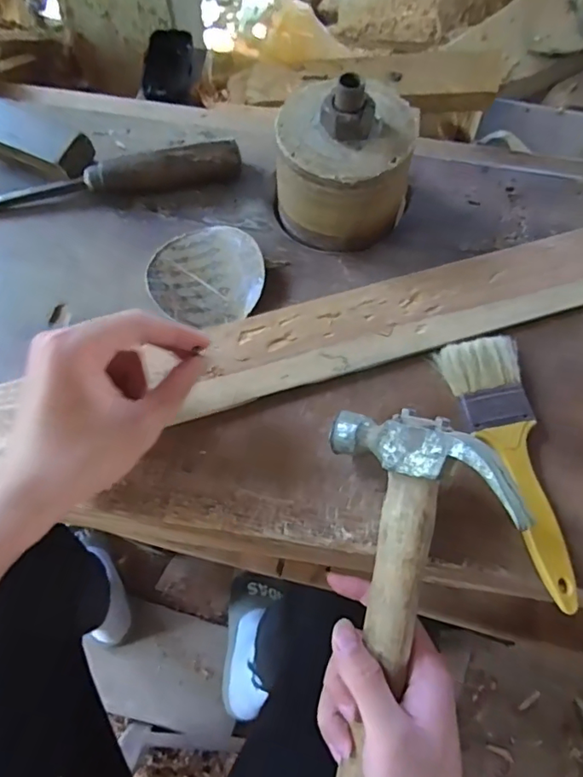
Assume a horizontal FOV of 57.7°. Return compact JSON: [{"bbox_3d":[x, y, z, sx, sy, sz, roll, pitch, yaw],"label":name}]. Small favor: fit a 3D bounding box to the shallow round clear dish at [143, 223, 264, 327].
[{"bbox_3d":[-0.066,-0.089,0.406,0.085,0.015,0.089,1,67,-2],"label":"shallow round clear dish"}]

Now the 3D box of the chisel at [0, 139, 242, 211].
[{"bbox_3d":[-0.157,-0.172,0.435,0.228,0.036,0.024,-7,68,-5],"label":"chisel"}]

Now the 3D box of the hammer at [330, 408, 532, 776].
[{"bbox_3d":[0.067,0.140,0.321,0.114,0.031,0.247,12,98,37],"label":"hammer"}]

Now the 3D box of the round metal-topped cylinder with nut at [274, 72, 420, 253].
[{"bbox_3d":[0.039,-0.171,0.400,0.102,0.095,0.095,4,67,0],"label":"round metal-topped cylinder with nut"}]

